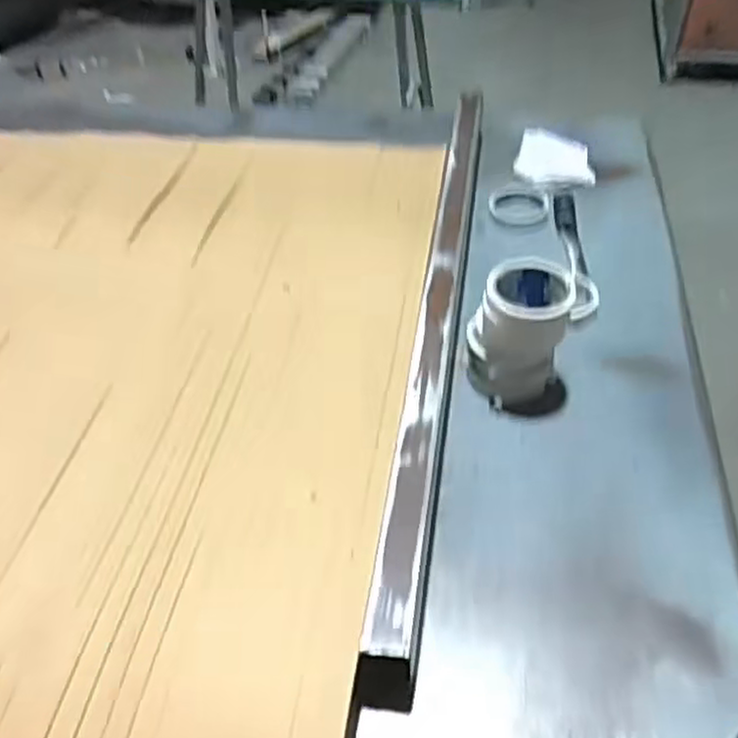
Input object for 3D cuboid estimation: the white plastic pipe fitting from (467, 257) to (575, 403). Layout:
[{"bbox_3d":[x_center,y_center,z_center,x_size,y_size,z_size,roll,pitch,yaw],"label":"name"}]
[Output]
[{"bbox_3d":[0.165,-0.041,0.814,0.105,0.134,0.089,6,46,11],"label":"white plastic pipe fitting"}]

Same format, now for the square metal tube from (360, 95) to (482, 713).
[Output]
[{"bbox_3d":[0.086,-0.064,0.887,0.042,0.097,0.909,5,45,9],"label":"square metal tube"}]

